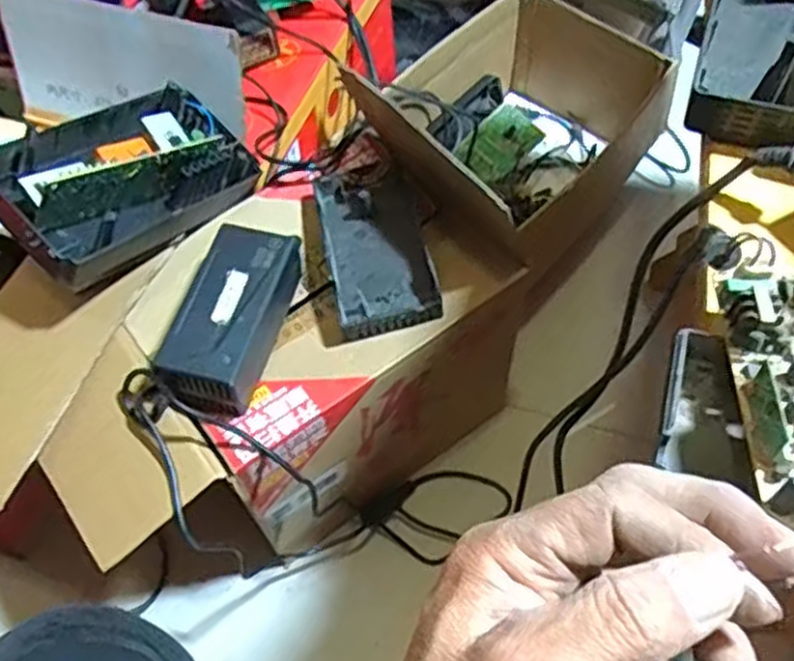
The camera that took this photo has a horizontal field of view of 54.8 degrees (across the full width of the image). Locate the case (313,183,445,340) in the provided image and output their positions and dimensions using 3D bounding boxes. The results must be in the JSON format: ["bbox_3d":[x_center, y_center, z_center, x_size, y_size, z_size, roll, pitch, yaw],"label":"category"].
[{"bbox_3d":[-0.020,-0.075,0.699,0.089,0.033,0.166,-10,58,-3],"label":"case"}]

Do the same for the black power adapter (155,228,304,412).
[{"bbox_3d":[-0.139,-0.013,0.650,0.072,0.055,0.158,15,60,12],"label":"black power adapter"}]

